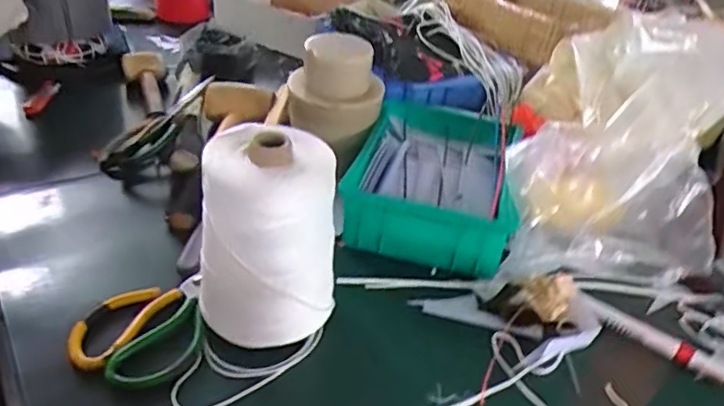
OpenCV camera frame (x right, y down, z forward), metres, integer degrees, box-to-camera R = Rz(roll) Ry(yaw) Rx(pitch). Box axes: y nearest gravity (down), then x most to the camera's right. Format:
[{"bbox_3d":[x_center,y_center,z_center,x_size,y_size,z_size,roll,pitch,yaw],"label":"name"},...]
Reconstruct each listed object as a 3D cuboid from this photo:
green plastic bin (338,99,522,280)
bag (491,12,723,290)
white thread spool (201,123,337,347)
[{"bbox_3d":[0.090,-0.028,0.707,0.176,0.078,0.257,13,34,9],"label":"green plastic bin"},{"bbox_3d":[0.291,-0.082,0.694,0.213,0.198,0.385,15,34,12],"label":"bag"},{"bbox_3d":[-0.076,0.036,0.494,0.107,0.180,0.088,2,34,-8],"label":"white thread spool"}]

